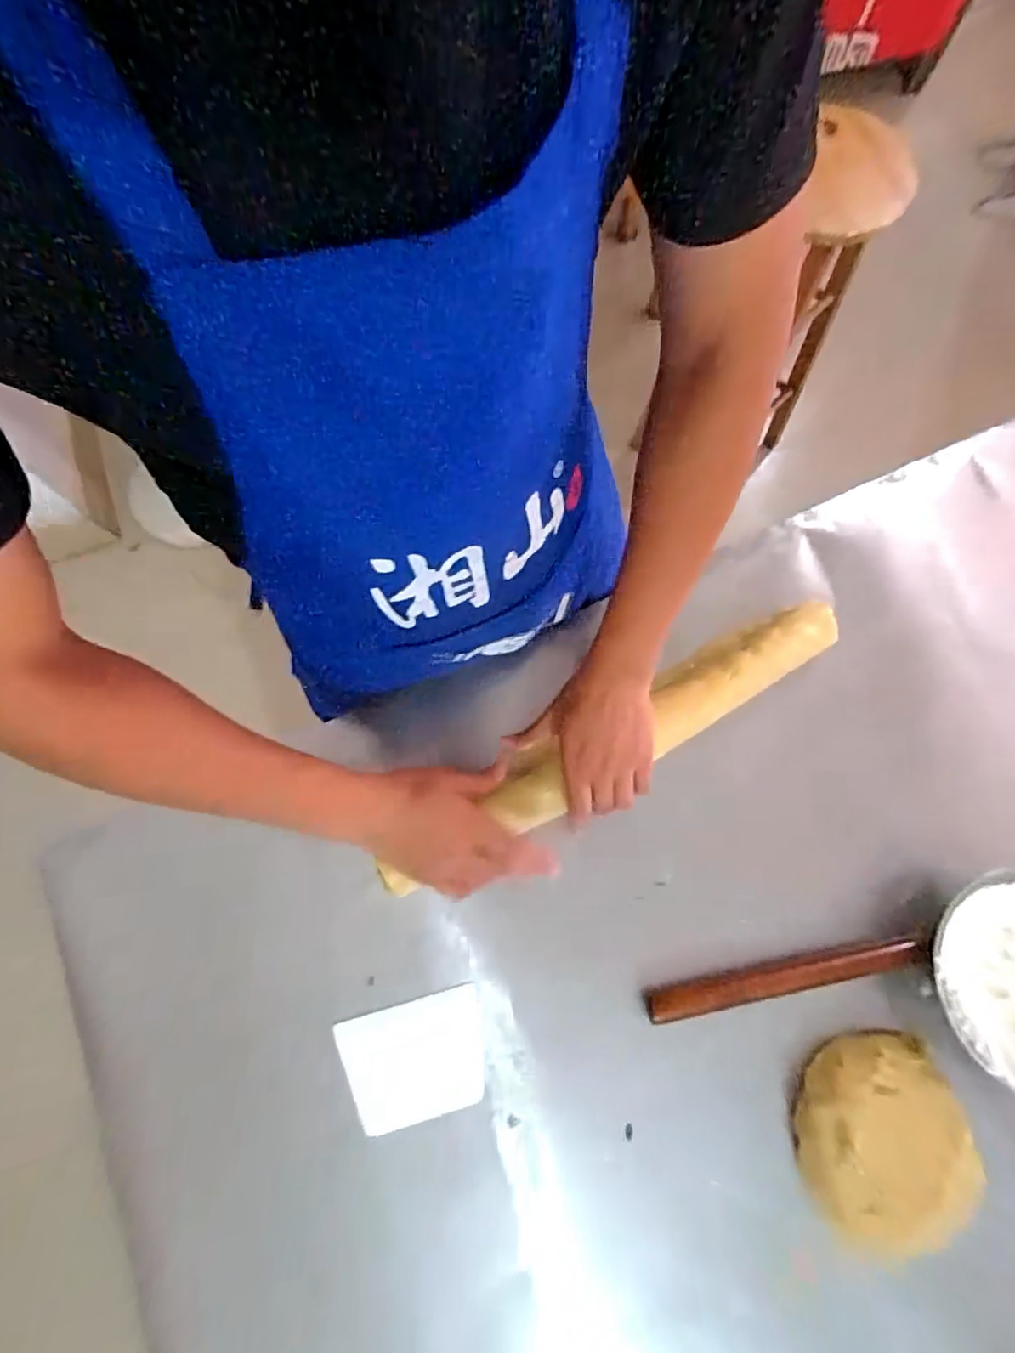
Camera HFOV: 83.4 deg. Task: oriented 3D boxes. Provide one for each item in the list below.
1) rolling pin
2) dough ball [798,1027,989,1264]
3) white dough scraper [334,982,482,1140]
[{"bbox_3d":[0.267,0.290,0.551,0.269,0.025,0.027,-12,74,-2],"label":"rolling pin"},{"bbox_3d":[0.331,0.409,0.506,0.146,0.052,0.152,0,74,1],"label":"dough ball"},{"bbox_3d":[-0.085,0.357,0.530,0.128,0.004,0.096,-13,71,-9],"label":"white dough scraper"}]

